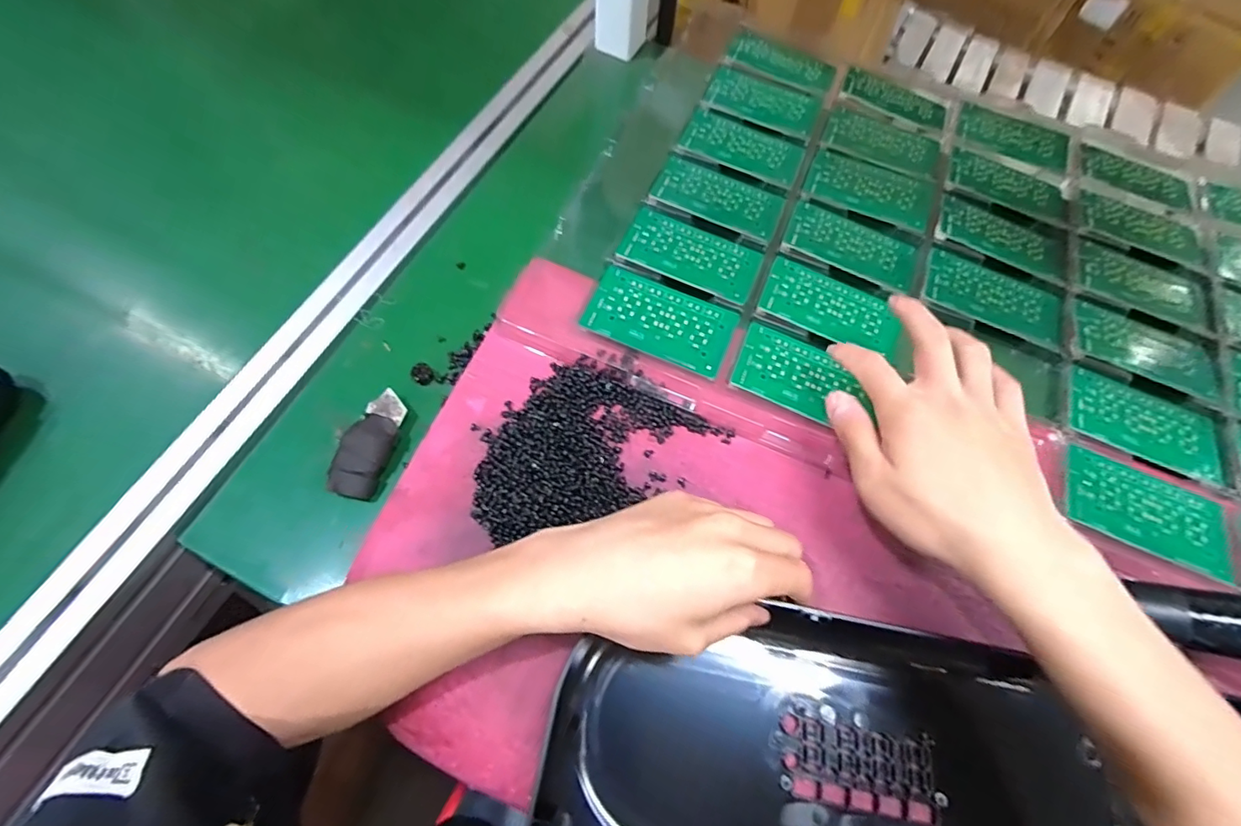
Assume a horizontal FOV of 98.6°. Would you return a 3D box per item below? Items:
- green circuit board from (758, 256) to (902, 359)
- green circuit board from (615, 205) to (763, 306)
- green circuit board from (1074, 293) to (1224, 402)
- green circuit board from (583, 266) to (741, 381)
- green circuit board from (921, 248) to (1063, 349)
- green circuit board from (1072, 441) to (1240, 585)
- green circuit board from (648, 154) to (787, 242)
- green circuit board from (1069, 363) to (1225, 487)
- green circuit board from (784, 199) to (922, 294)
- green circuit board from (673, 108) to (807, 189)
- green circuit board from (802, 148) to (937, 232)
[{"bbox_3d":[0.163,-0.082,0.411,0.104,0.004,0.056,24,64,5],"label":"green circuit board"},{"bbox_3d":[0.056,-0.127,0.422,0.106,0.004,0.058,23,63,5],"label":"green circuit board"},{"bbox_3d":[0.407,-0.050,0.411,0.105,0.004,0.057,25,67,8],"label":"green circuit board"},{"bbox_3d":[0.029,-0.069,0.394,0.105,0.004,0.060,23,66,7],"label":"green circuit board"},{"bbox_3d":[0.298,-0.093,0.425,0.107,0.005,0.059,24,67,8],"label":"green circuit board"},{"bbox_3d":[0.351,0.065,0.353,0.106,0.005,0.059,22,67,7],"label":"green circuit board"},{"bbox_3d":[0.082,-0.183,0.449,0.106,0.005,0.054,22,67,7],"label":"green circuit board"},{"bbox_3d":[0.376,0.009,0.382,0.105,0.005,0.062,23,63,5],"label":"green circuit board"},{"bbox_3d":[0.191,-0.140,0.438,0.106,0.006,0.057,25,67,8],"label":"green circuit board"},{"bbox_3d":[0.108,-0.238,0.478,0.104,0.004,0.062,22,65,4],"label":"green circuit board"},{"bbox_3d":[0.219,-0.198,0.466,0.105,0.004,0.064,22,67,7],"label":"green circuit board"}]

